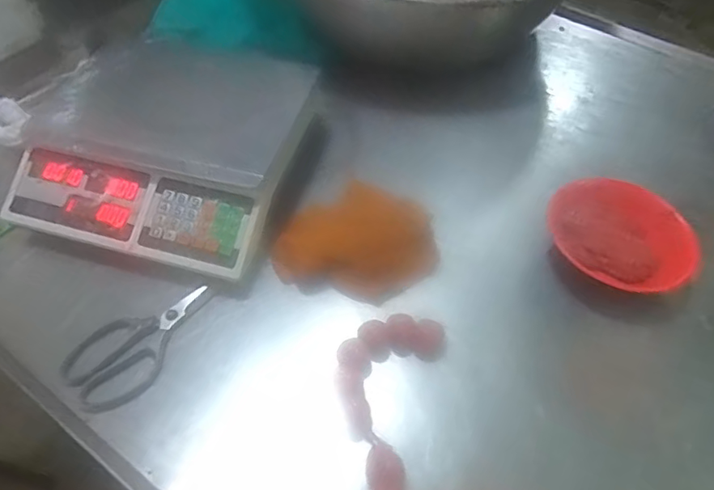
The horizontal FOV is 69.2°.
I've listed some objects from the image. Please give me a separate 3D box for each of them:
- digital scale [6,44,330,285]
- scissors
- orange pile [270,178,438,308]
[{"bbox_3d":[-0.241,-0.121,0.663,0.319,0.109,0.289,14,55,9],"label":"digital scale"},{"bbox_3d":[-0.246,0.104,0.581,0.098,0.006,0.167,32,59,20],"label":"scissors"},{"bbox_3d":[0.004,-0.006,0.638,0.184,0.045,0.136,11,55,6],"label":"orange pile"}]

